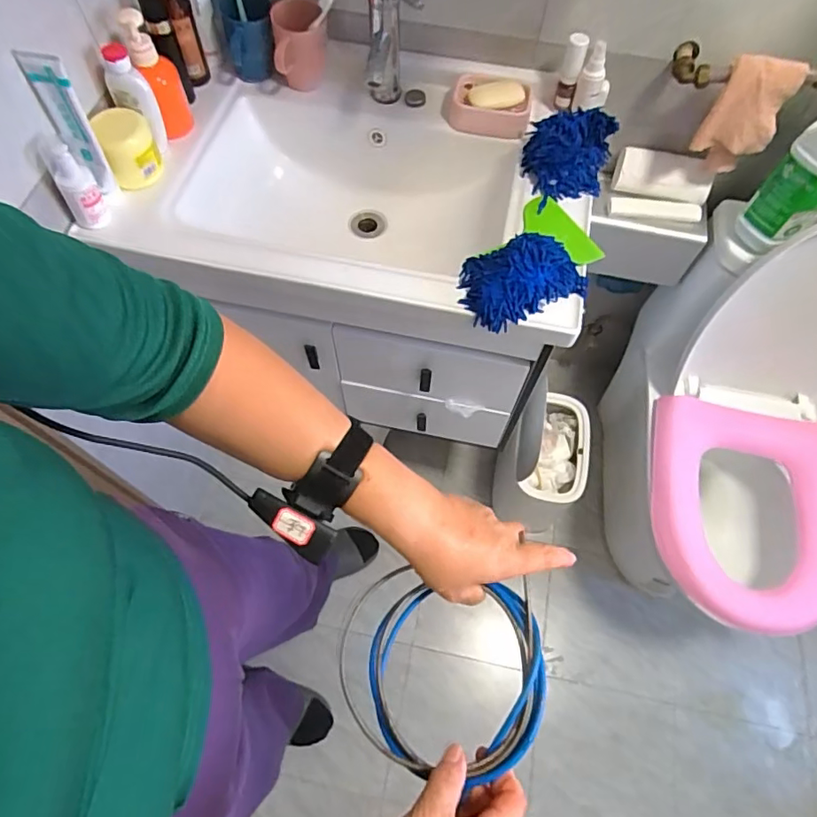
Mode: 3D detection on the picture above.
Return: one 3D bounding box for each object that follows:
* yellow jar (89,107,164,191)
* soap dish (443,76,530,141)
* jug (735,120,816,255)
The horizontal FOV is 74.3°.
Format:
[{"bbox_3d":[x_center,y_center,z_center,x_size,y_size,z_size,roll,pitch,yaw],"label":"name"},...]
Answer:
[{"bbox_3d":[-0.397,-0.373,0.771,0.069,0.087,0.069,1,64,-1],"label":"yellow jar"},{"bbox_3d":[0.125,-0.479,0.848,0.135,0.047,0.089,16,65,6],"label":"soap dish"},{"bbox_3d":[0.590,-0.336,0.781,0.109,0.215,0.099,-39,71,-18],"label":"jug"}]

